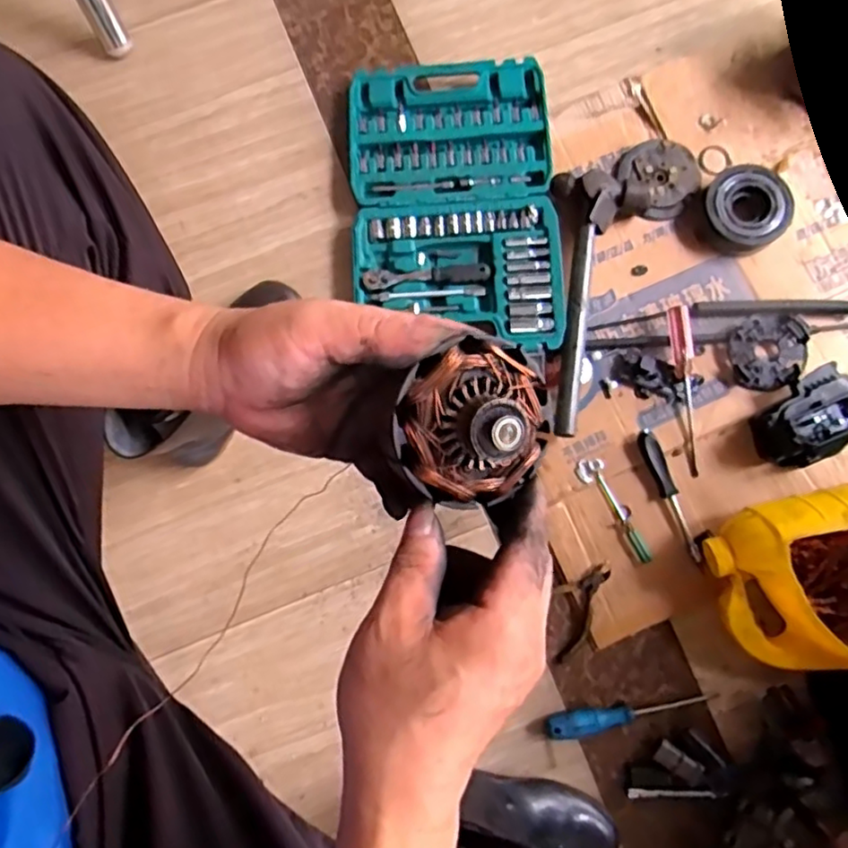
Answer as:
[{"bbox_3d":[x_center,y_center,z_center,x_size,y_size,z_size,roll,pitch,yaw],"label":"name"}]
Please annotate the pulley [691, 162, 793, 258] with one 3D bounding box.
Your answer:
[{"bbox_3d":[0.393,-0.263,0.772,0.112,0.038,0.104,0,78,1],"label":"pulley"}]

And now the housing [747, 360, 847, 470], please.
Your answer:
[{"bbox_3d":[0.435,-0.006,0.700,0.120,0.065,0.081,-41,80,-7],"label":"housing"}]

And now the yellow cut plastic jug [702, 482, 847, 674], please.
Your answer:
[{"bbox_3d":[0.417,0.161,0.649,0.218,0.117,0.174,-13,78,-2],"label":"yellow cut plastic jug"}]

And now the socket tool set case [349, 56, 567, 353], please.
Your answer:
[{"bbox_3d":[0.035,-0.279,0.794,0.248,0.035,0.384,-3,78,0],"label":"socket tool set case"}]

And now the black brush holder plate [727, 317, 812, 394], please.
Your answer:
[{"bbox_3d":[0.404,-0.083,0.741,0.083,0.017,0.087,0,78,1],"label":"black brush holder plate"}]

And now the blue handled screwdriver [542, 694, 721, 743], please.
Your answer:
[{"bbox_3d":[0.231,0.321,0.688,0.193,0.027,0.030,-8,78,-1],"label":"blue handled screwdriver"}]

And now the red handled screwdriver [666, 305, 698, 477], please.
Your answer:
[{"bbox_3d":[0.306,-0.040,0.729,0.022,0.024,0.190,-3,85,0],"label":"red handled screwdriver"}]

